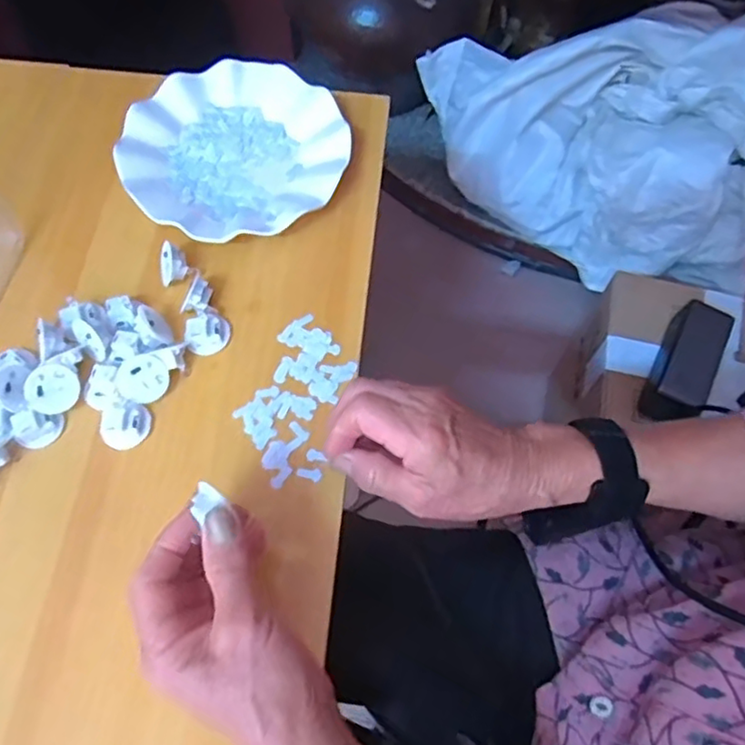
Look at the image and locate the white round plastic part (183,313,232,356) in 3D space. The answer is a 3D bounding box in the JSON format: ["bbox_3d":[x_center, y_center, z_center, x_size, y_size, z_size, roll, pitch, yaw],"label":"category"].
[{"bbox_3d":[-0.119,-0.028,0.462,0.030,0.014,0.027,-7,65,-4],"label":"white round plastic part"}]

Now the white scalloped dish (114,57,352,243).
[{"bbox_3d":[-0.113,-0.183,0.530,0.177,0.022,0.183,0,64,-1],"label":"white scalloped dish"}]

